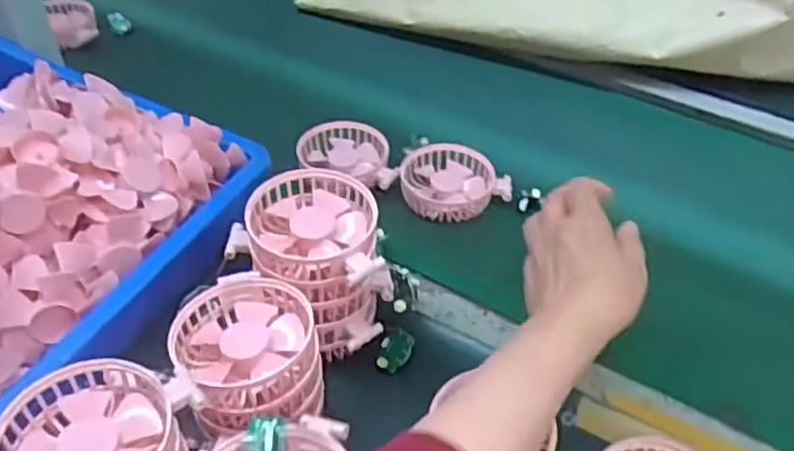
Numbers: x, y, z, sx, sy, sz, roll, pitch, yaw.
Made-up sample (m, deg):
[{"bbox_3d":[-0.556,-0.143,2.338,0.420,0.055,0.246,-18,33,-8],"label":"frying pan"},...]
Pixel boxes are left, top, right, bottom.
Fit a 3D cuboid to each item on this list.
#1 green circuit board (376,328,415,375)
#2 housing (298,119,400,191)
[{"bbox_3d":[-0.001,0.096,0.540,0.023,0.032,0.012,39,11,7],"label":"green circuit board"},{"bbox_3d":[-0.045,-0.072,0.715,0.103,0.038,0.077,12,43,12],"label":"housing"}]

